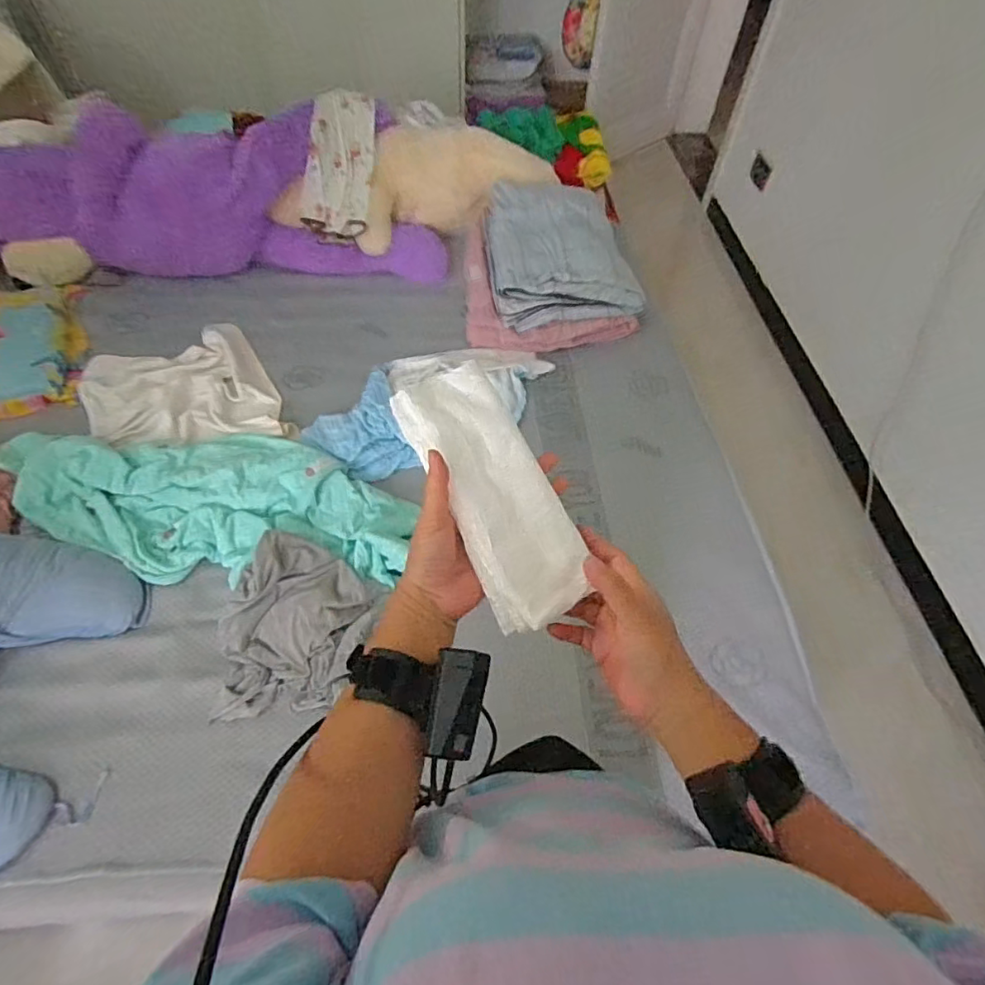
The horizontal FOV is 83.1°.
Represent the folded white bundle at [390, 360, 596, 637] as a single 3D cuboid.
[{"bbox_3d":[0.005,-0.001,0.437,0.087,0.022,0.206,-24,85,-18],"label":"folded white bundle"}]

